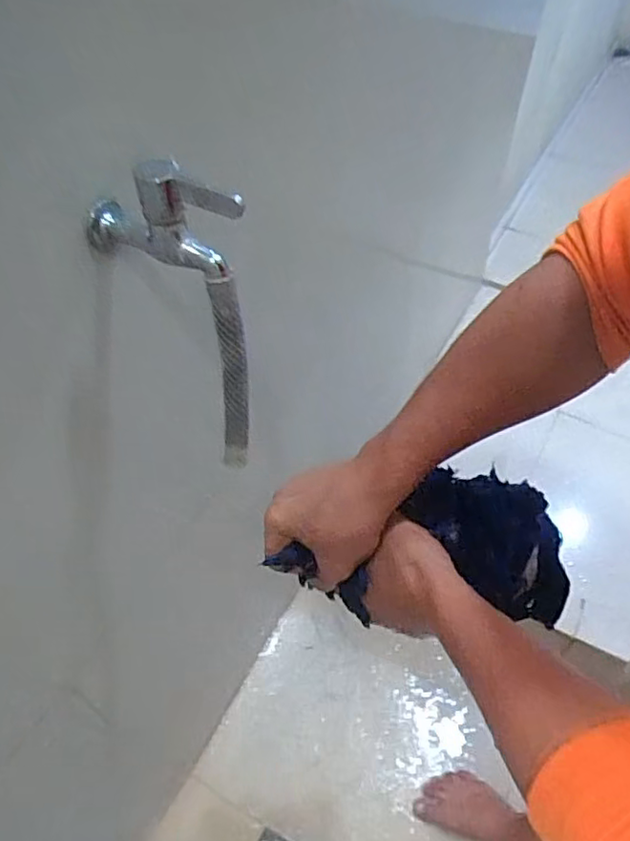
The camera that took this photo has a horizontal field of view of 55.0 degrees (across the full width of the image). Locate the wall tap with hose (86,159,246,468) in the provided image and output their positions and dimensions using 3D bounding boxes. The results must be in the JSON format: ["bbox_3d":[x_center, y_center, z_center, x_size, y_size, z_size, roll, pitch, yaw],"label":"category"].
[{"bbox_3d":[-0.090,-0.069,0.465,0.070,0.246,0.120,-31,36,-22],"label":"wall tap with hose"}]

